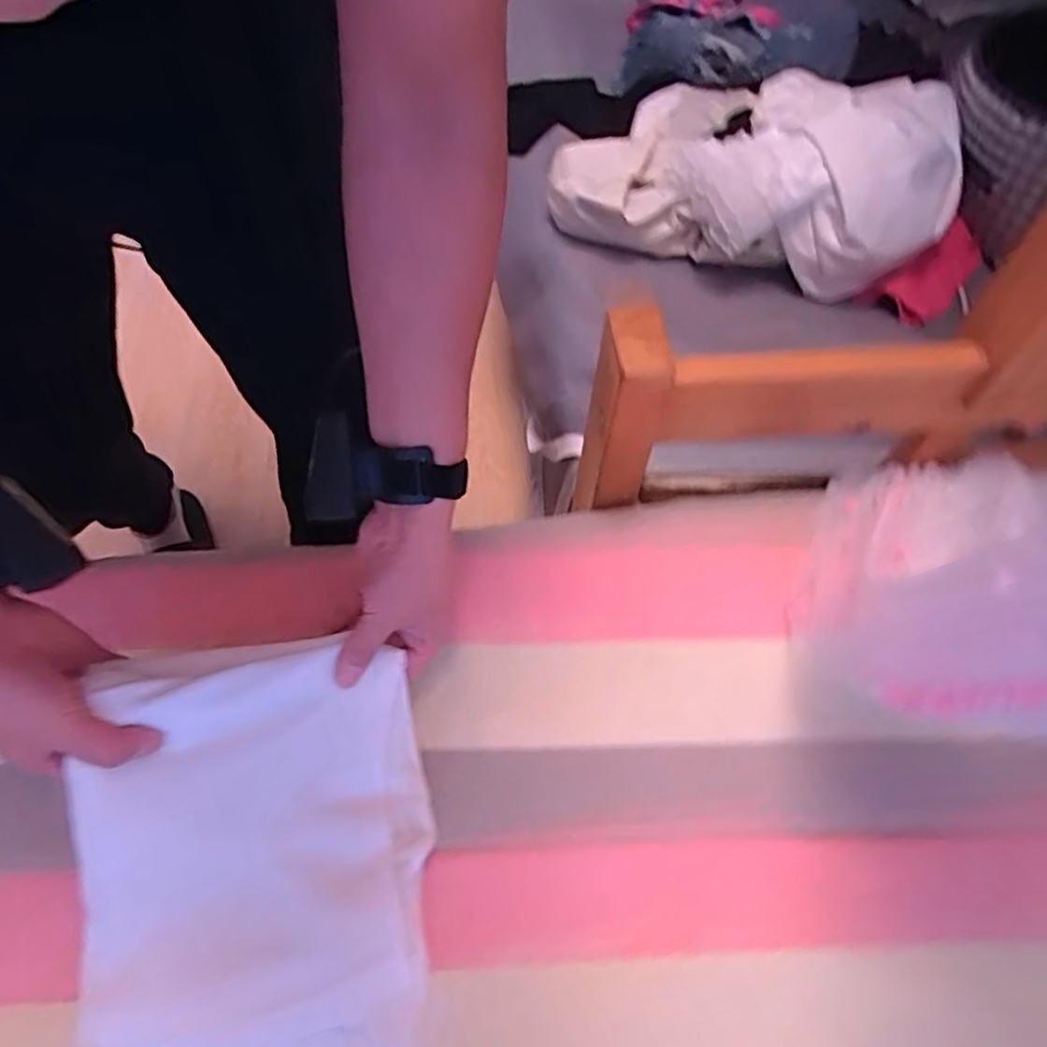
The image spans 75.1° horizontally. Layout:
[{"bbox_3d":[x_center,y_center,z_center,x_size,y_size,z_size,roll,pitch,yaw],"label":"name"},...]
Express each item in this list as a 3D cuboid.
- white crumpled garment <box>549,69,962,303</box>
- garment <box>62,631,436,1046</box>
[{"bbox_3d":[0.303,-0.468,0.872,0.458,0.147,0.355,24,61,12],"label":"white crumpled garment"},{"bbox_3d":[-0.161,0.201,0.423,0.204,0.032,0.242,-4,76,-21],"label":"garment"}]

